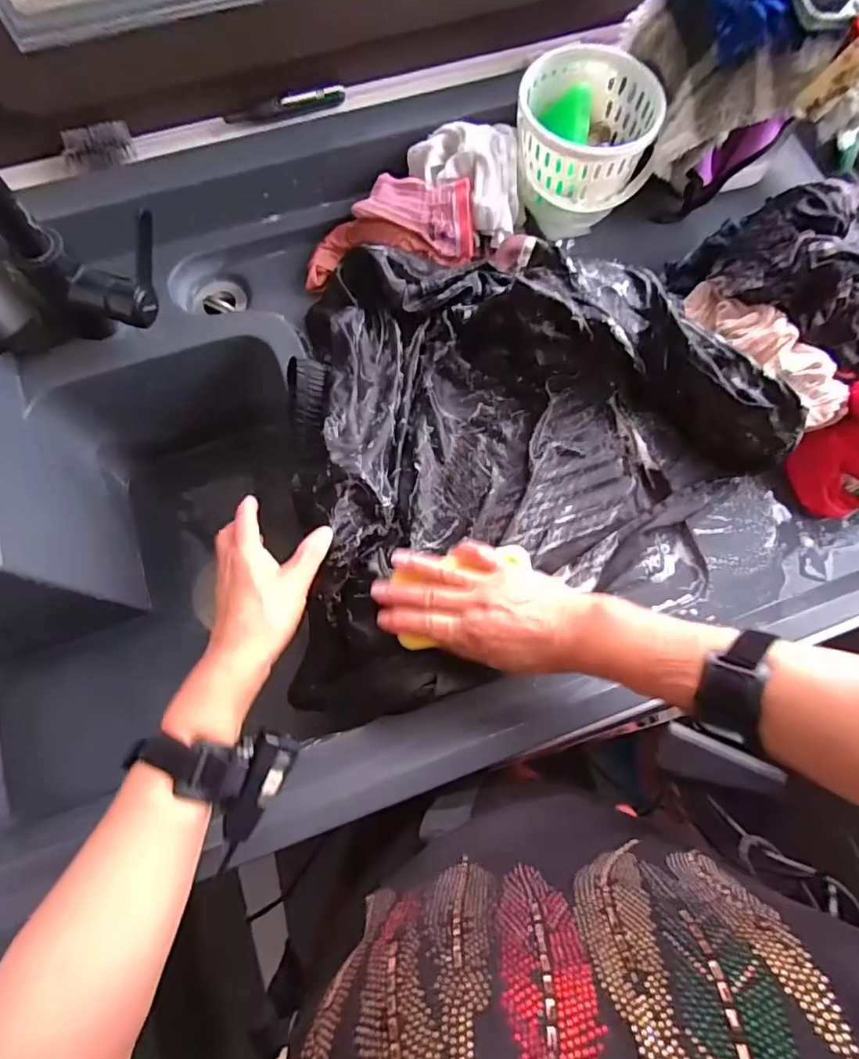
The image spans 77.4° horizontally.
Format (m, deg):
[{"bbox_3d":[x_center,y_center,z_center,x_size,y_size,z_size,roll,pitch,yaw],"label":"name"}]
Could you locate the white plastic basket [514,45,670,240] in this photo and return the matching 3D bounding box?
[{"bbox_3d":[0.156,-0.398,0.551,0.134,0.092,0.139,10,75,1],"label":"white plastic basket"}]

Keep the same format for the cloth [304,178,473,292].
[{"bbox_3d":[-0.042,-0.310,0.559,0.175,0.054,0.084,-8,75,12],"label":"cloth"}]

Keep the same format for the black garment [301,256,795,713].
[{"bbox_3d":[0.091,-0.070,0.481,0.412,0.083,0.425,-1,75,-2],"label":"black garment"}]

